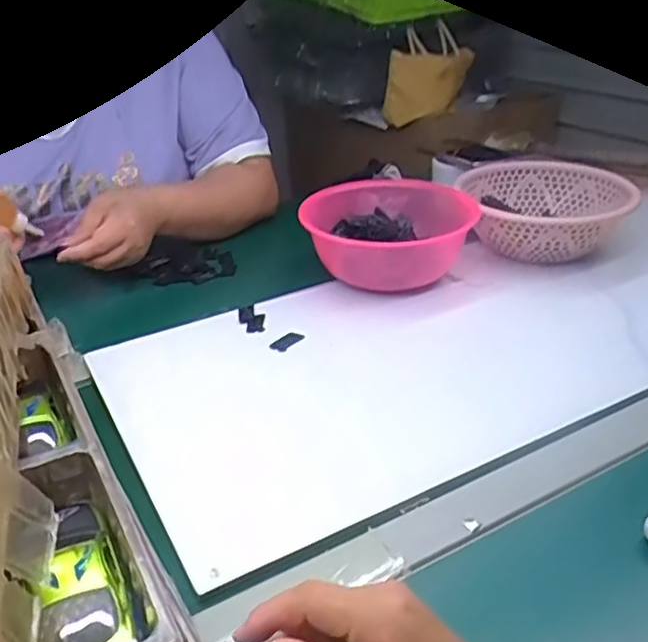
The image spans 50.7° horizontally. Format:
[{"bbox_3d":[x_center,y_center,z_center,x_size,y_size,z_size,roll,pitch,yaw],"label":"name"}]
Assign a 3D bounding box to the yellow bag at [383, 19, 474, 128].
[{"bbox_3d":[0.227,-0.511,1.402,0.201,0.215,0.045,-20,52,-29],"label":"yellow bag"}]

